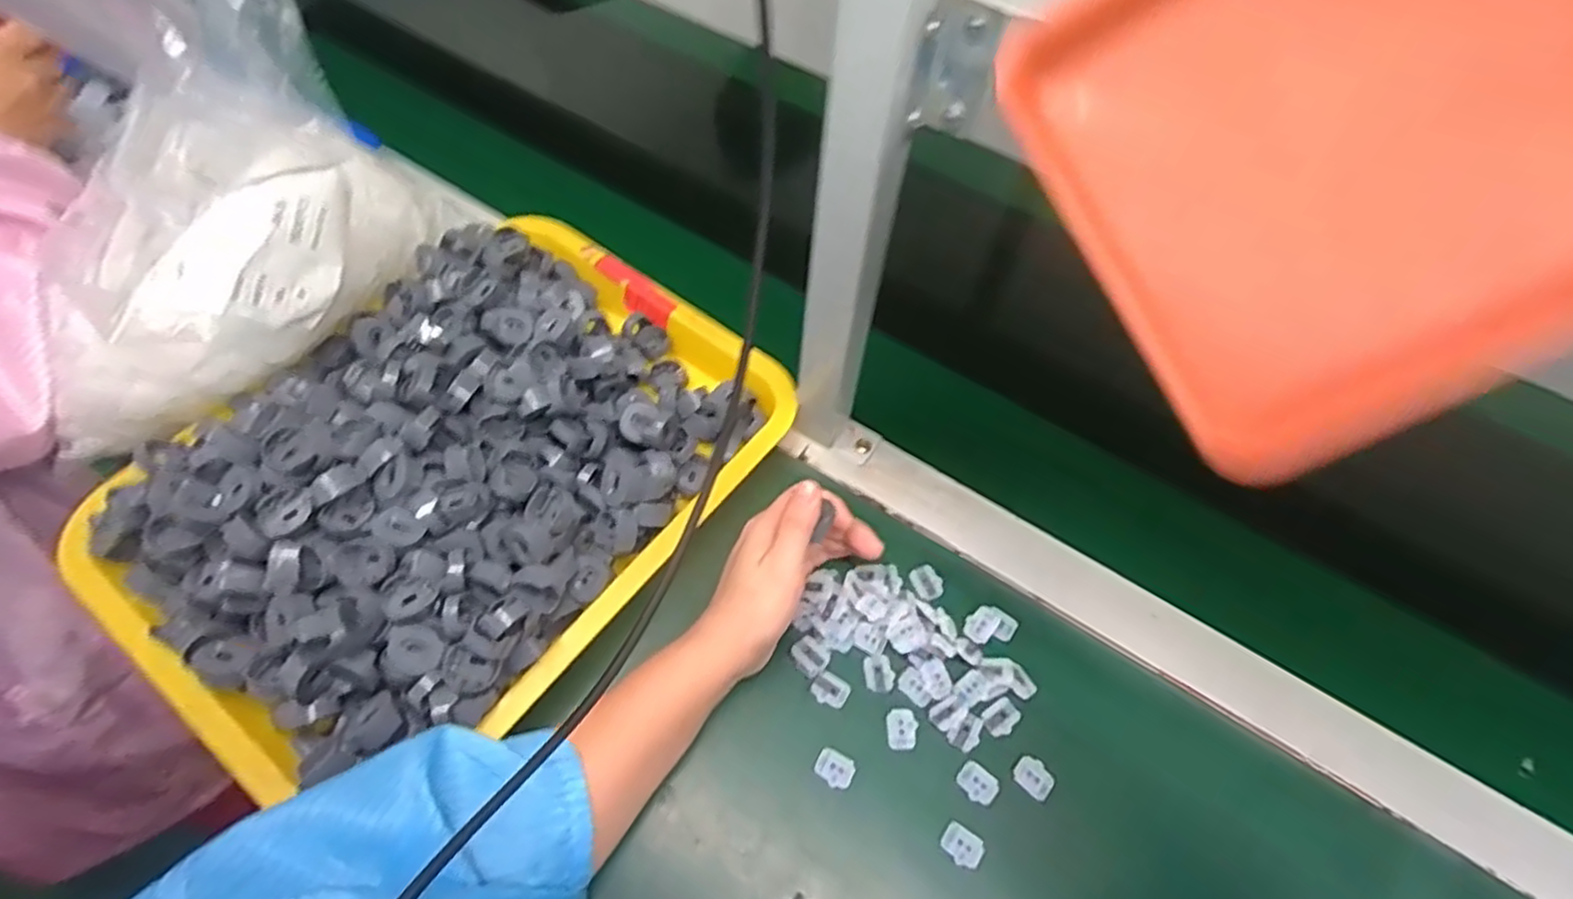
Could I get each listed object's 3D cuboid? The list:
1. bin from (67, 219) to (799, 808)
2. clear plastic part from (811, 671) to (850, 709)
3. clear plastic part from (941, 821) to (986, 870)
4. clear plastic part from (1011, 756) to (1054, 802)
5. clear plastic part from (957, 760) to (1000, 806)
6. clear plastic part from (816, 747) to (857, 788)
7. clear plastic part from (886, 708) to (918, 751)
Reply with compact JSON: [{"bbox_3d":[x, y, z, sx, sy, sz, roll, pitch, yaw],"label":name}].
[{"bbox_3d":[-0.209,0.007,0.469,0.289,0.083,0.394,31,62,23],"label":"bin"},{"bbox_3d":[0.026,0.144,0.440,0.021,0.004,0.019,25,60,20],"label":"clear plastic part"},{"bbox_3d":[0.096,0.217,0.401,0.022,0.004,0.018,30,62,23],"label":"clear plastic part"},{"bbox_3d":[0.142,0.188,0.421,0.022,0.004,0.018,37,65,26],"label":"clear plastic part"},{"bbox_3d":[0.109,0.190,0.417,0.022,0.004,0.018,36,65,26],"label":"clear plastic part"},{"bbox_3d":[0.028,0.182,0.418,0.021,0.004,0.018,25,60,21],"label":"clear plastic part"},{"bbox_3d":[0.068,0.164,0.432,0.017,0.004,0.023,-1,55,4],"label":"clear plastic part"}]

